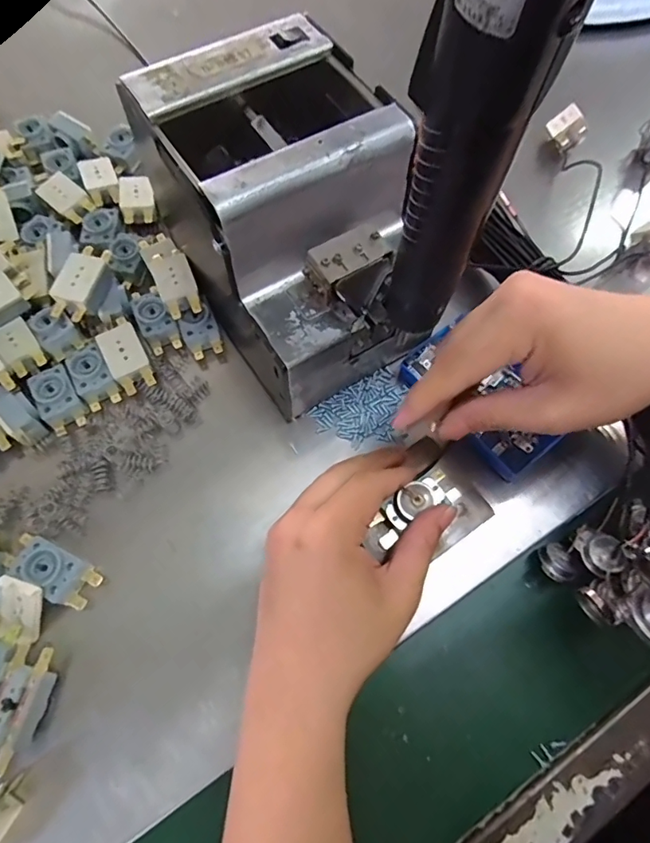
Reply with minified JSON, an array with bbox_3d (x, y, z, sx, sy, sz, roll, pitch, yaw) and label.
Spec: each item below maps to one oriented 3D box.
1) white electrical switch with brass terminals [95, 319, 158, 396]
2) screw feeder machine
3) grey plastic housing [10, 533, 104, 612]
[{"bbox_3d":[-0.144,-0.047,0.351,0.027,0.016,0.055,-27,71,-12],"label":"white electrical switch with brass terminals"},{"bbox_3d":[-0.022,-0.122,0.317,0.124,0.146,0.177,-28,71,-12],"label":"screw feeder machine"},{"bbox_3d":[-0.164,0.088,0.293,0.056,0.018,0.025,32,70,11],"label":"grey plastic housing"}]

